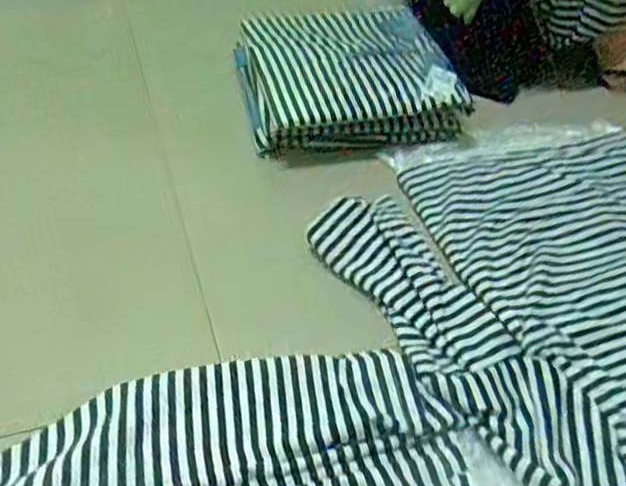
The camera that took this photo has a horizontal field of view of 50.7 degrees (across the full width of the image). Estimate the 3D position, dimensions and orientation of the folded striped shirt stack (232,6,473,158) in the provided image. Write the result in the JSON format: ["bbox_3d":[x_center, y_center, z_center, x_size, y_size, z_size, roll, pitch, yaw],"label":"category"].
[{"bbox_3d":[0.044,-0.232,0.900,0.272,0.081,0.250,-7,45,-12],"label":"folded striped shirt stack"}]

